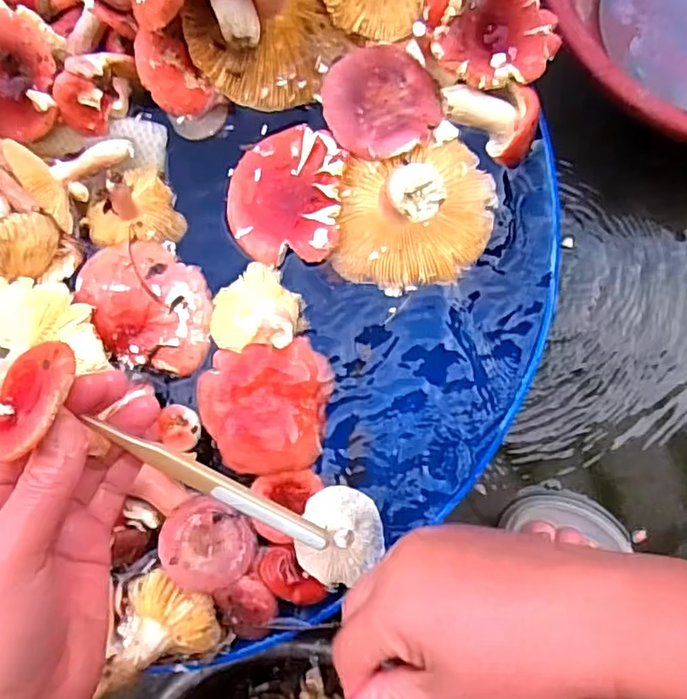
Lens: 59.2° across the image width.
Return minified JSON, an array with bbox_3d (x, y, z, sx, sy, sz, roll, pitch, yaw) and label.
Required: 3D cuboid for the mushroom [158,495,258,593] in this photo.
[{"bbox_3d":[-0.086,0.121,0.374,0.056,0.023,0.049,29,90,10],"label":"mushroom"}]

